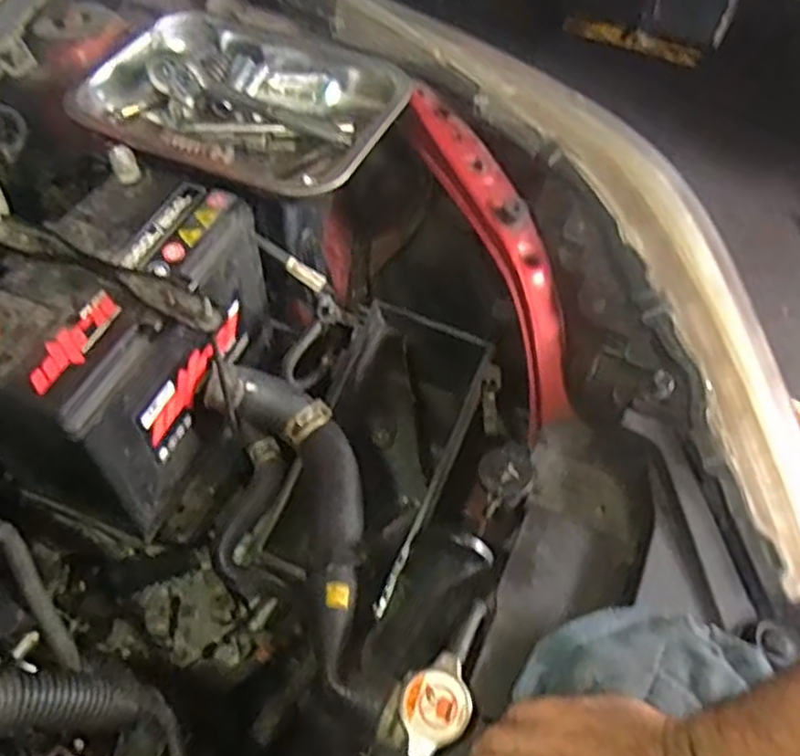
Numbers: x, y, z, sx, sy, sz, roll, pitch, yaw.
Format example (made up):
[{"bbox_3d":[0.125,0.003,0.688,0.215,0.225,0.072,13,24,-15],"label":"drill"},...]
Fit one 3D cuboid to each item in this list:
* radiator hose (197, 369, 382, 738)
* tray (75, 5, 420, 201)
[{"bbox_3d":[-0.062,0.106,0.551,0.102,0.072,0.294,-23,55,-16],"label":"radiator hose"},{"bbox_3d":[-0.132,-0.239,0.619,0.250,0.052,0.210,23,56,17],"label":"tray"}]

